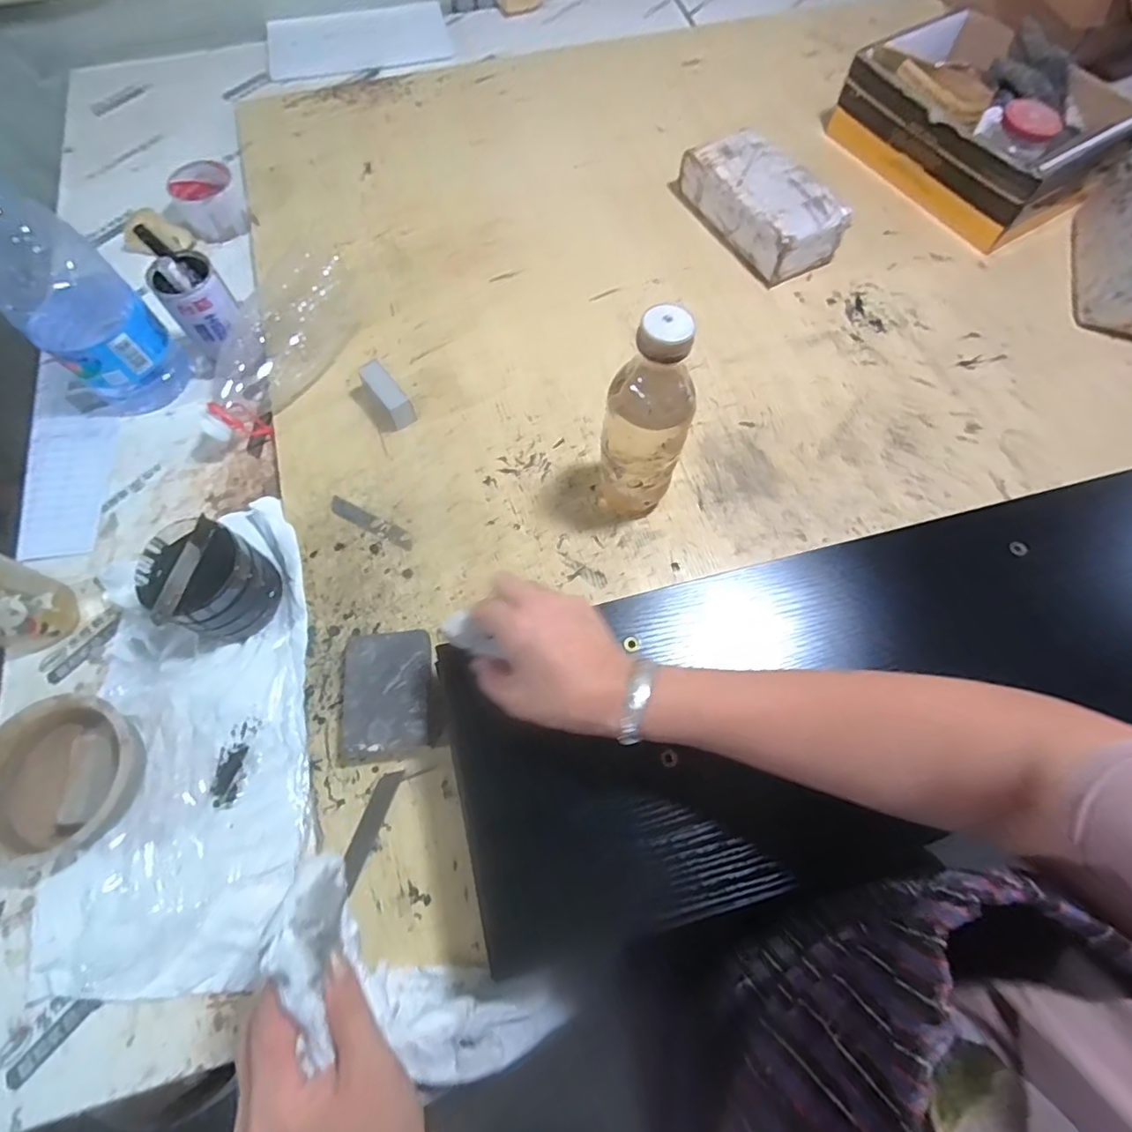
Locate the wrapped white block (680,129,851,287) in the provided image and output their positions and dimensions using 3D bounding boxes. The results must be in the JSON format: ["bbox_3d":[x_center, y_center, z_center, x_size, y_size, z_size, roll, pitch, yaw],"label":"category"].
[{"bbox_3d":[0.251,-0.460,0.719,0.115,0.067,0.209,-25,68,-12],"label":"wrapped white block"}]

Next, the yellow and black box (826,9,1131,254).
[{"bbox_3d":[0.563,-0.606,0.759,0.257,0.106,0.335,-28,69,-13],"label":"yellow and black box"}]

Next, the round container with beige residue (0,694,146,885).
[{"bbox_3d":[-0.420,0.180,0.461,0.114,0.036,0.132,-4,66,-3],"label":"round container with beige residue"}]

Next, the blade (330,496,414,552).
[{"bbox_3d":[-0.195,-0.043,0.564,0.098,0.004,0.018,26,68,11],"label":"blade"}]

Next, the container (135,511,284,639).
[{"bbox_3d":[-0.322,0.012,0.499,0.101,0.078,0.097,34,70,14],"label":"container"}]

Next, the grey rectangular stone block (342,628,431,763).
[{"bbox_3d":[-0.150,0.109,0.482,0.076,0.029,0.100,-5,66,-3],"label":"grey rectangular stone block"}]

